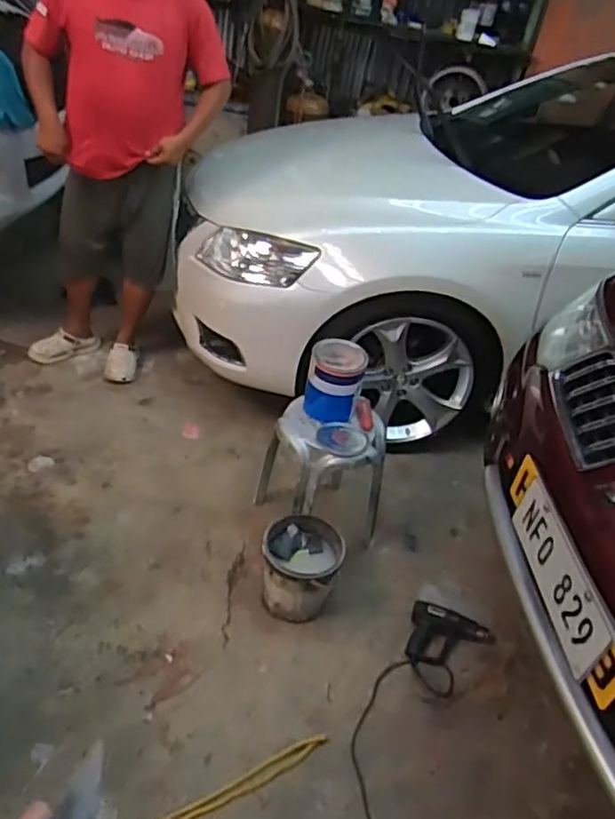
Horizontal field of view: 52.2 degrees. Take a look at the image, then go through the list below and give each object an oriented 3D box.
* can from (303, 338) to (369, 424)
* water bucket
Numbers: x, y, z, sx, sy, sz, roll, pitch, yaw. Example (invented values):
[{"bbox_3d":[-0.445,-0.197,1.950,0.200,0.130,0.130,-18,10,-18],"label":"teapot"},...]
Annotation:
[{"bbox_3d":[0.079,-0.084,1.847,0.157,0.197,0.157,9,34,-6],"label":"can"},{"bbox_3d":[-0.023,0.470,1.830,0.221,0.223,0.222,9,34,-6],"label":"water bucket"}]

